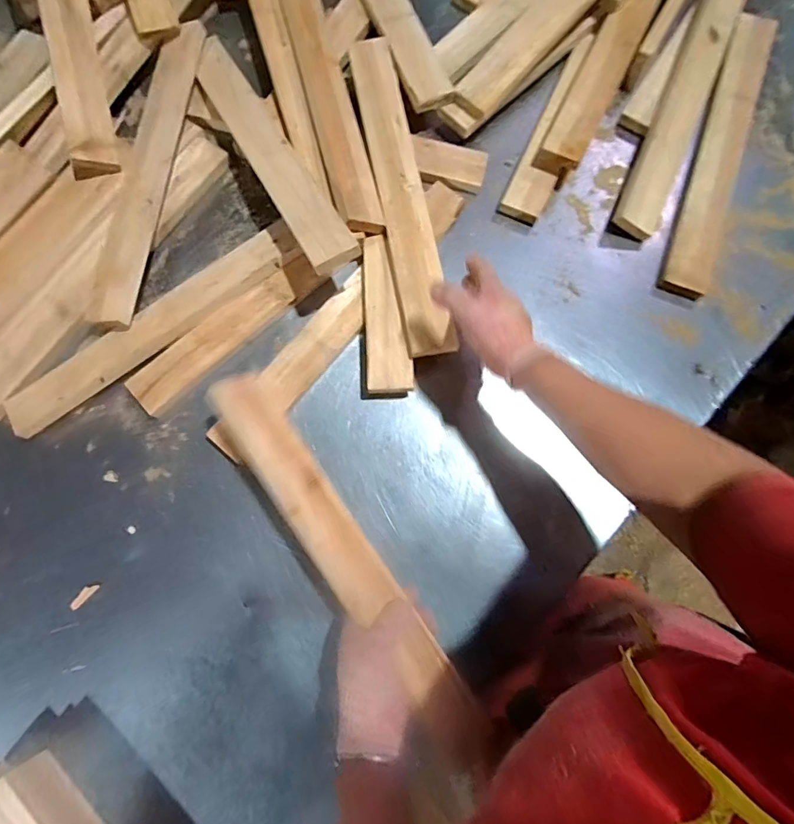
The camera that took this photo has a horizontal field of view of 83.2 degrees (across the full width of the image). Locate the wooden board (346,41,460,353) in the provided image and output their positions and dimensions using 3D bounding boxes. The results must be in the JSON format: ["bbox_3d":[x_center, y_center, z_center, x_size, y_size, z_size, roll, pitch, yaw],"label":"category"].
[{"bbox_3d":[0.002,-0.319,0.626,0.063,0.023,0.501,-10,77,-3],"label":"wooden board"}]

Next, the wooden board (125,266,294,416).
[{"bbox_3d":[-0.247,-0.099,0.608,0.247,0.020,0.056,-43,96,-7],"label":"wooden board"}]

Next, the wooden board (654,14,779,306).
[{"bbox_3d":[0.501,-0.408,0.689,0.070,0.022,0.520,21,78,4],"label":"wooden board"}]

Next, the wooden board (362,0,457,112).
[{"bbox_3d":[-0.023,-0.671,0.702,0.066,0.016,0.469,-20,78,-5],"label":"wooden board"}]

